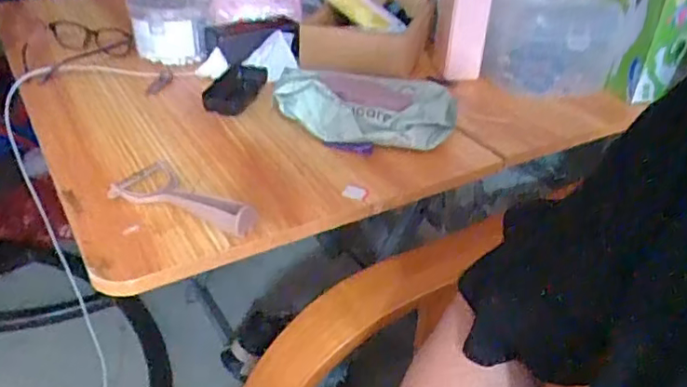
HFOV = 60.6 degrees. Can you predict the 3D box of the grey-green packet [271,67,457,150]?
[{"bbox_3d":[0.026,-0.105,0.678,0.196,0.048,0.128,1,34,-1],"label":"grey-green packet"}]

